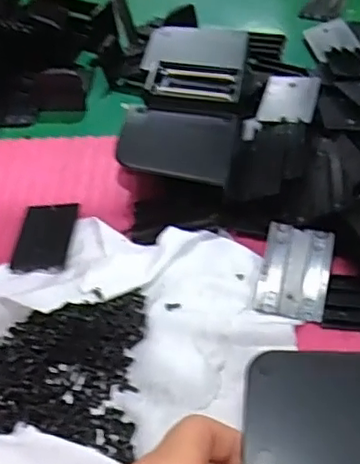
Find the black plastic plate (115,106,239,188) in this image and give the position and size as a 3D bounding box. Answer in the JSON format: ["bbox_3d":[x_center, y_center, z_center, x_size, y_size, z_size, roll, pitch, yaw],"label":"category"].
[{"bbox_3d":[-0.002,-0.055,0.386,0.070,0.005,0.044,11,74,6],"label":"black plastic plate"}]

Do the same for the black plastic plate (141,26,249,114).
[{"bbox_3d":[0.010,-0.114,0.428,0.068,0.014,0.092,3,47,8],"label":"black plastic plate"}]

